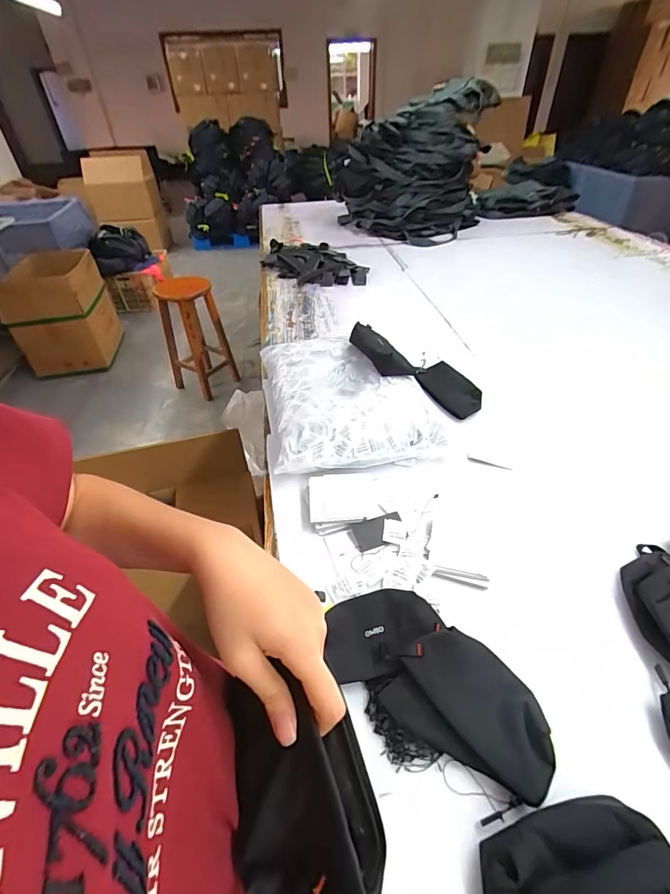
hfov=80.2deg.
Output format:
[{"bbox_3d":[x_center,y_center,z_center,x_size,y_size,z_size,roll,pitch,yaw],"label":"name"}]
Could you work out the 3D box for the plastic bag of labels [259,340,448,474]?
[{"bbox_3d":[0.024,-0.131,0.904,0.357,0.083,0.430,-9,43,-7],"label":"plastic bag of labels"}]

